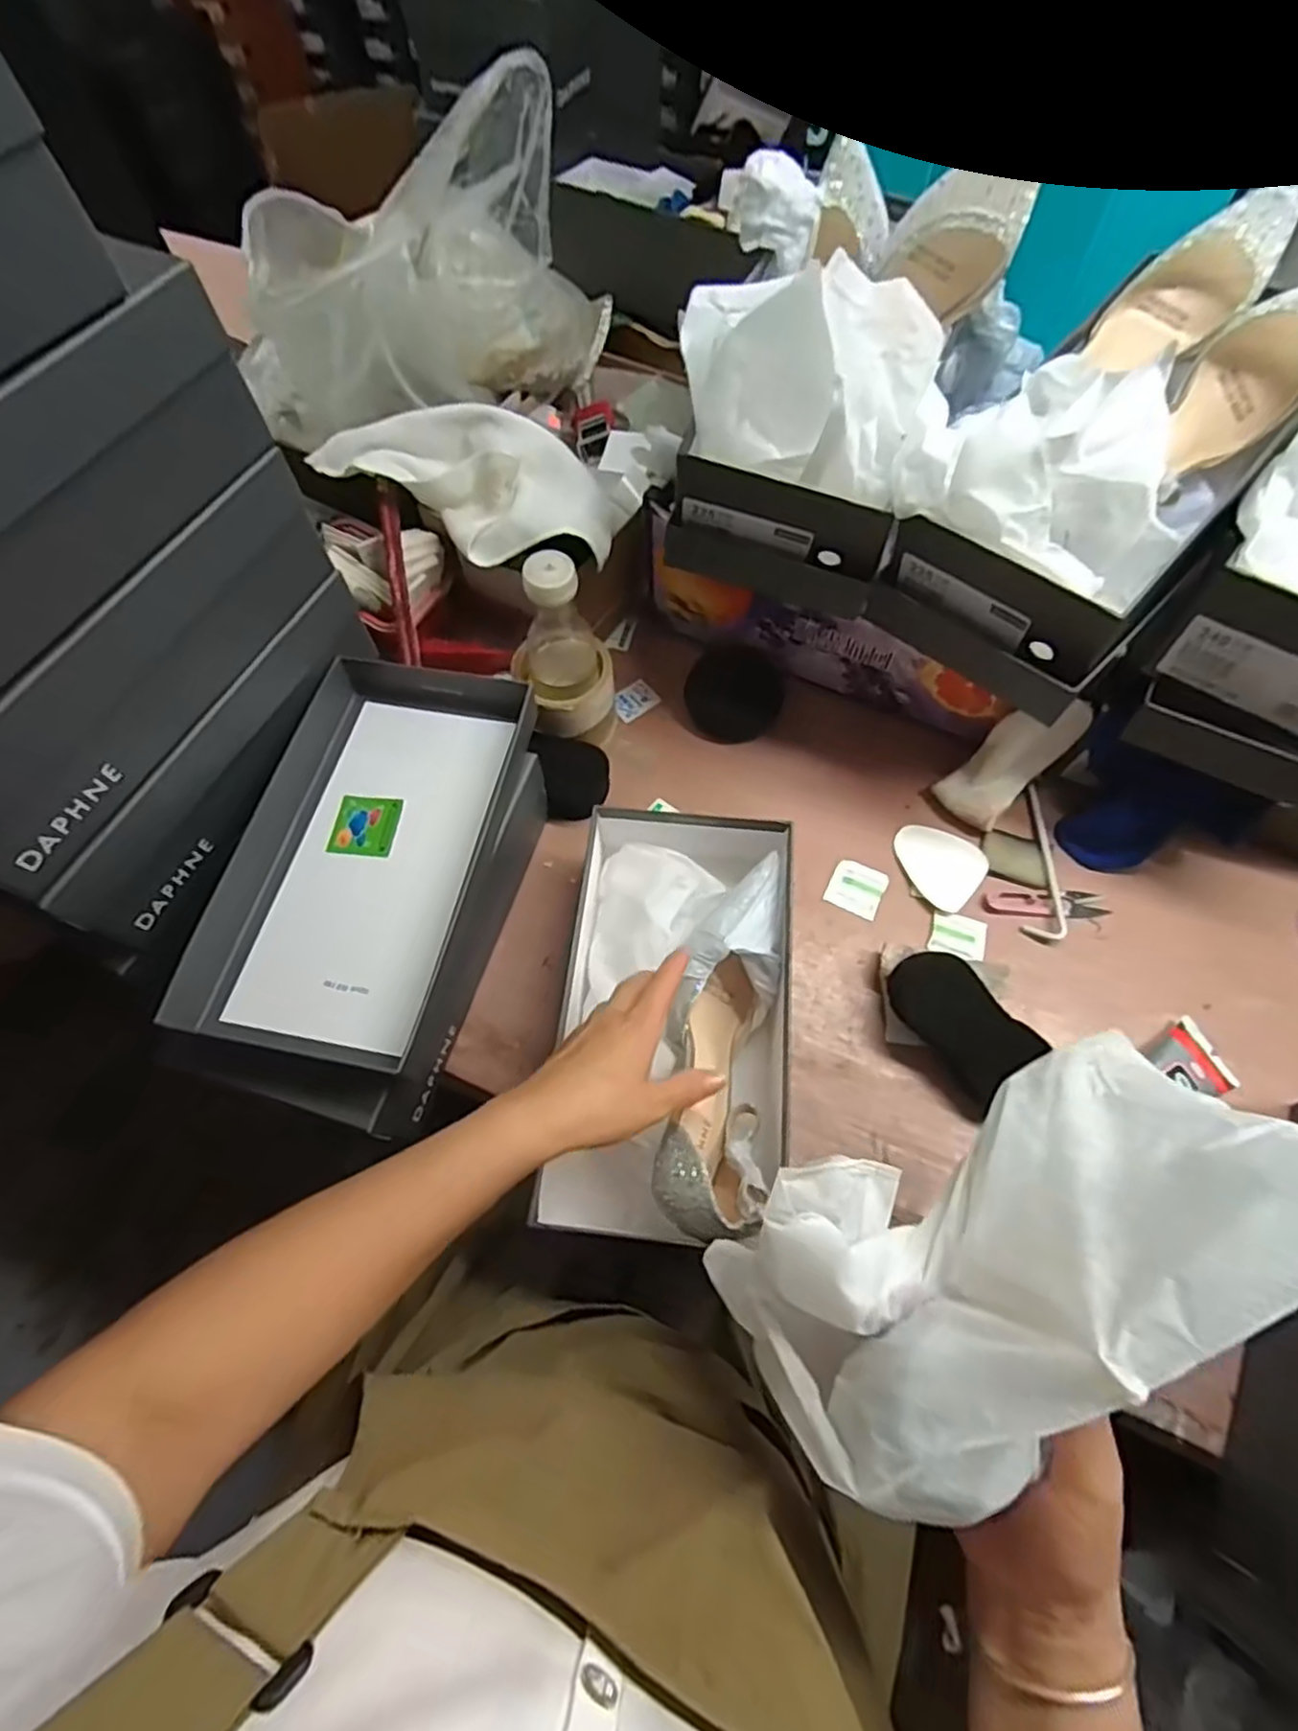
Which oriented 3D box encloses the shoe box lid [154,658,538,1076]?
[{"bbox_3d":[-0.199,-0.018,0.517,0.167,0.045,0.309,9,66,6],"label":"shoe box lid"}]

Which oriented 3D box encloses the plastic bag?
[{"bbox_3d":[-0.216,-0.566,0.667,0.346,0.216,0.193,-33,69,-12],"label":"plastic bag"}]

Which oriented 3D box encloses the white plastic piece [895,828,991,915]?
[{"bbox_3d":[0.253,-0.004,0.618,0.078,0.008,0.065,42,73,18],"label":"white plastic piece"}]

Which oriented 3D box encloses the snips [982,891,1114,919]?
[{"bbox_3d":[0.339,0.033,0.601,0.100,0.008,0.024,0,65,2],"label":"snips"}]

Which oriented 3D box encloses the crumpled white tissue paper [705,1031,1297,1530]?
[{"bbox_3d":[0.145,0.157,0.280,0.212,0.168,0.115,-20,66,-7],"label":"crumpled white tissue paper"}]

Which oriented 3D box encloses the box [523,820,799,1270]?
[{"bbox_3d":[0.018,0.101,0.511,0.156,0.094,0.303,4,66,4],"label":"box"}]

